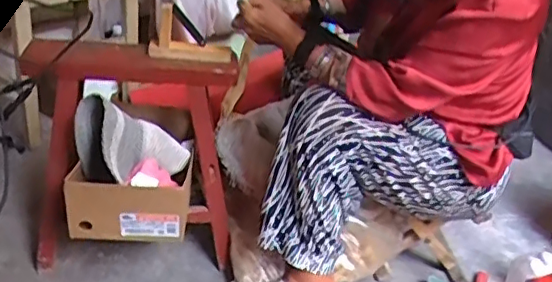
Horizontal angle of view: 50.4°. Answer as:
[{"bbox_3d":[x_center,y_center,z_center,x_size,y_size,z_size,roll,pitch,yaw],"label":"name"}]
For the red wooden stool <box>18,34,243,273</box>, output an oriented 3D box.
[{"bbox_3d":[-0.282,0.047,1.165,0.391,0.430,0.223,2,28,-10],"label":"red wooden stool"}]

